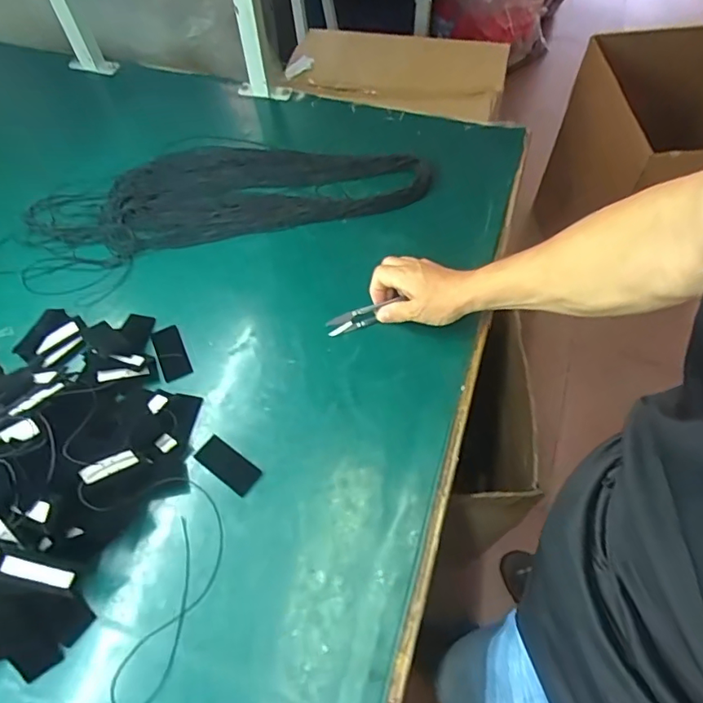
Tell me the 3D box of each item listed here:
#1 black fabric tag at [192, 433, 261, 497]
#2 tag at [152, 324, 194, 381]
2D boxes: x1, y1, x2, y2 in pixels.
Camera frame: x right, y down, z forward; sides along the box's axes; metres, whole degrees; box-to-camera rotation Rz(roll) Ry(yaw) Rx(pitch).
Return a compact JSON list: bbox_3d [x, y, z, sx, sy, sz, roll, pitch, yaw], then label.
[{"bbox_3d":[-0.135,0.123,0.571,0.070,0.005,0.033,33,66,17],"label":"black fabric tag"},{"bbox_3d":[-0.221,0.000,0.640,0.033,0.007,0.074,-22,63,-12],"label":"tag"}]

